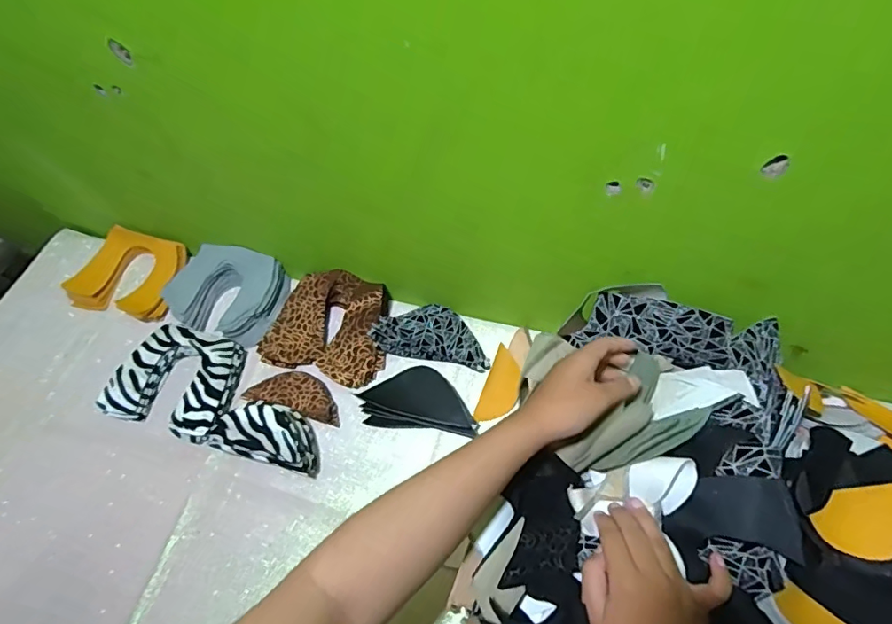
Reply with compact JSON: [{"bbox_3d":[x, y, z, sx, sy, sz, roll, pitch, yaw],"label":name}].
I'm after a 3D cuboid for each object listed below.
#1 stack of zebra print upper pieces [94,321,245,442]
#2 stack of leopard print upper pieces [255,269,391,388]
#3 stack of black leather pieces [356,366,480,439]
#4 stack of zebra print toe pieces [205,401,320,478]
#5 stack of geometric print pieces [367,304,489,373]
[{"bbox_3d":[-0.336,0.083,0.640,0.154,0.027,0.129,13,60,12],"label":"stack of zebra print upper pieces"},{"bbox_3d":[-0.153,0.012,0.657,0.161,0.039,0.136,14,60,13],"label":"stack of leopard print upper pieces"},{"bbox_3d":[-0.032,0.106,0.617,0.138,0.011,0.075,4,59,7],"label":"stack of black leather pieces"},{"bbox_3d":[-0.203,0.143,0.582,0.120,0.061,0.061,12,60,12],"label":"stack of zebra print toe pieces"},{"bbox_3d":[-0.016,0.024,0.650,0.147,0.028,0.074,10,59,10],"label":"stack of geometric print pieces"}]

